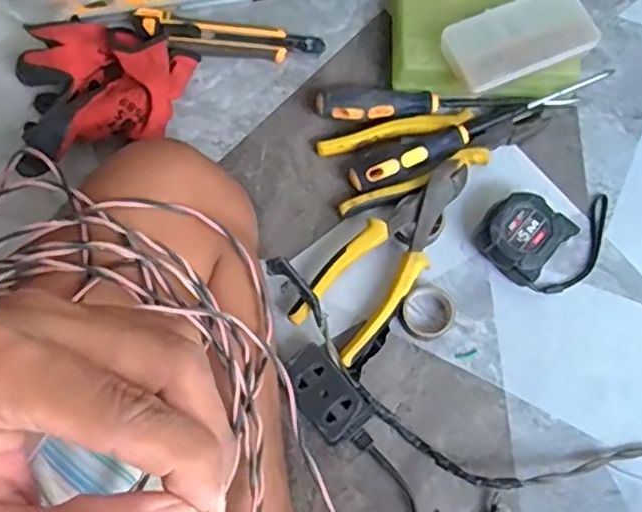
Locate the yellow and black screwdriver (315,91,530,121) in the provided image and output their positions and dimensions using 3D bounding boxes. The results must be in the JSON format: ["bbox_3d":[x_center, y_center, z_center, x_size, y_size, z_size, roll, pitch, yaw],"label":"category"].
[{"bbox_3d":[0.090,-0.137,0.603,0.187,0.025,0.024,-2,73,-2],"label":"yellow and black screwdriver"}]

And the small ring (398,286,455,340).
[{"bbox_3d":[0.088,0.048,0.548,0.044,0.015,0.043,0,72,-1],"label":"small ring"}]

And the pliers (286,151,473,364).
[{"bbox_3d":[0.059,-0.002,0.558,0.065,0.032,0.191,38,75,10],"label":"pliers"}]

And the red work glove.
[{"bbox_3d":[-0.194,-0.153,0.584,0.164,0.056,0.140,-25,75,-9],"label":"red work glove"}]

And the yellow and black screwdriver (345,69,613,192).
[{"bbox_3d":[0.149,-0.115,0.594,0.265,0.027,0.030,-21,74,-8],"label":"yellow and black screwdriver"}]

